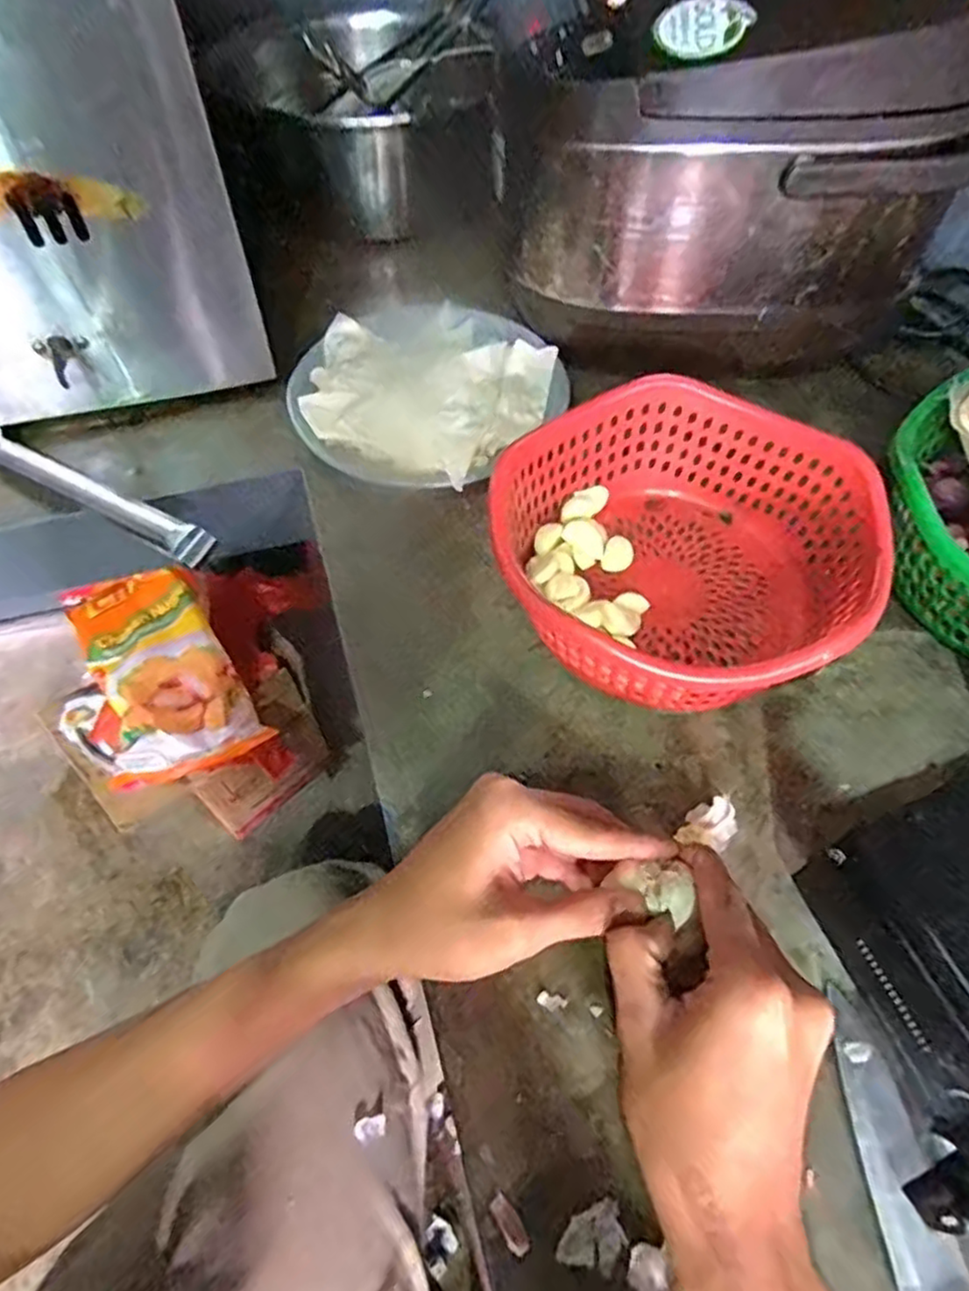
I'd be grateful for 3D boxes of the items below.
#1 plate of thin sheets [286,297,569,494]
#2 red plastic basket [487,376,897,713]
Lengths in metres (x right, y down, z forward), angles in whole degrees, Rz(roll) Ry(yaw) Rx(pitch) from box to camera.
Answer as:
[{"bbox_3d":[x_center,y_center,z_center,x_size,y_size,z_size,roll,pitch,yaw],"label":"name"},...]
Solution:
[{"bbox_3d":[-0.048,-0.213,0.547,0.205,0.032,0.213,0,55,-1],"label":"plate of thin sheets"},{"bbox_3d":[0.120,-0.062,0.428,0.214,0.086,0.203,0,55,-1],"label":"red plastic basket"}]

